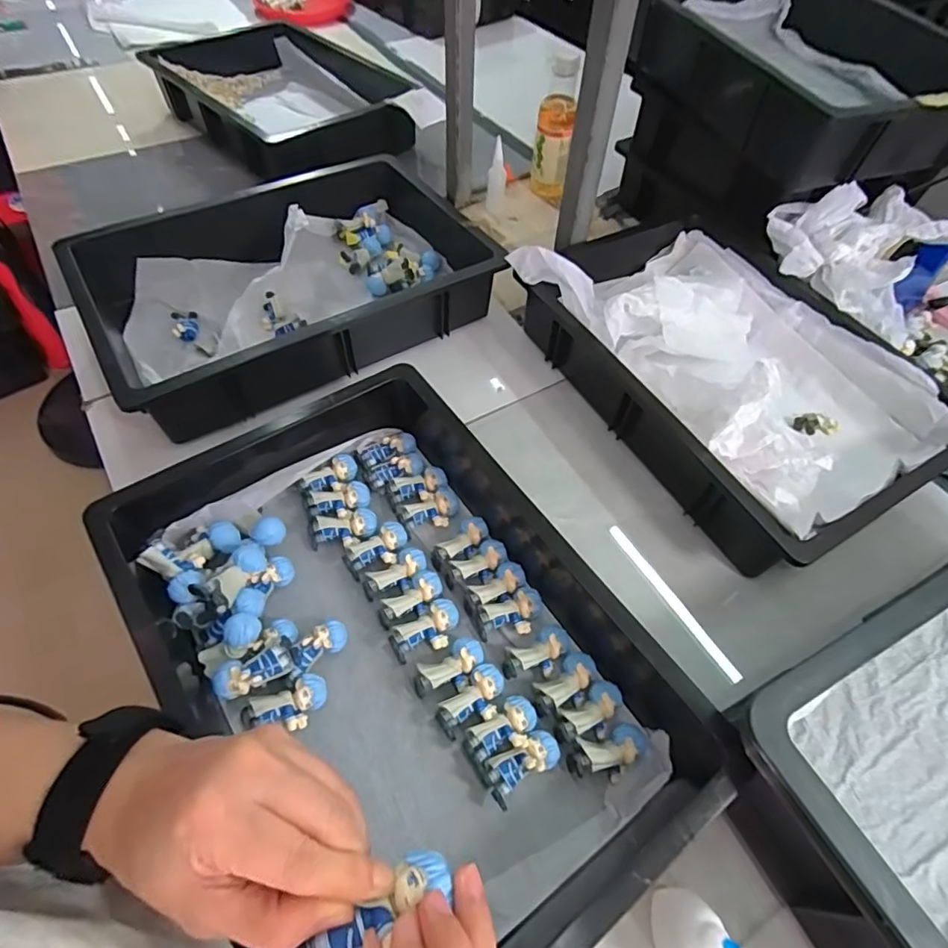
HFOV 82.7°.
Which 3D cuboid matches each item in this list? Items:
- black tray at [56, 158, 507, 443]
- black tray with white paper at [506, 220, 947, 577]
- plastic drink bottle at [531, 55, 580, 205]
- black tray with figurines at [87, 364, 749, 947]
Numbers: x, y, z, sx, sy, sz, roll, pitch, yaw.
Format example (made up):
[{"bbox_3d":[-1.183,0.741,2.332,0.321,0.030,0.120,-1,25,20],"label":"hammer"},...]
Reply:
[{"bbox_3d":[-0.216,-0.239,0.679,0.455,0.104,0.311,-26,61,-19],"label":"black tray"},{"bbox_3d":[0.286,-0.131,0.617,0.305,0.118,0.443,-27,61,-19],"label":"black tray with white paper"},{"bbox_3d":[0.127,-0.531,0.878,0.060,0.134,0.047,9,56,3],"label":"plastic drink bottle"},{"bbox_3d":[-0.049,0.134,0.439,0.319,0.086,0.474,-31,63,-21],"label":"black tray with figurines"}]

